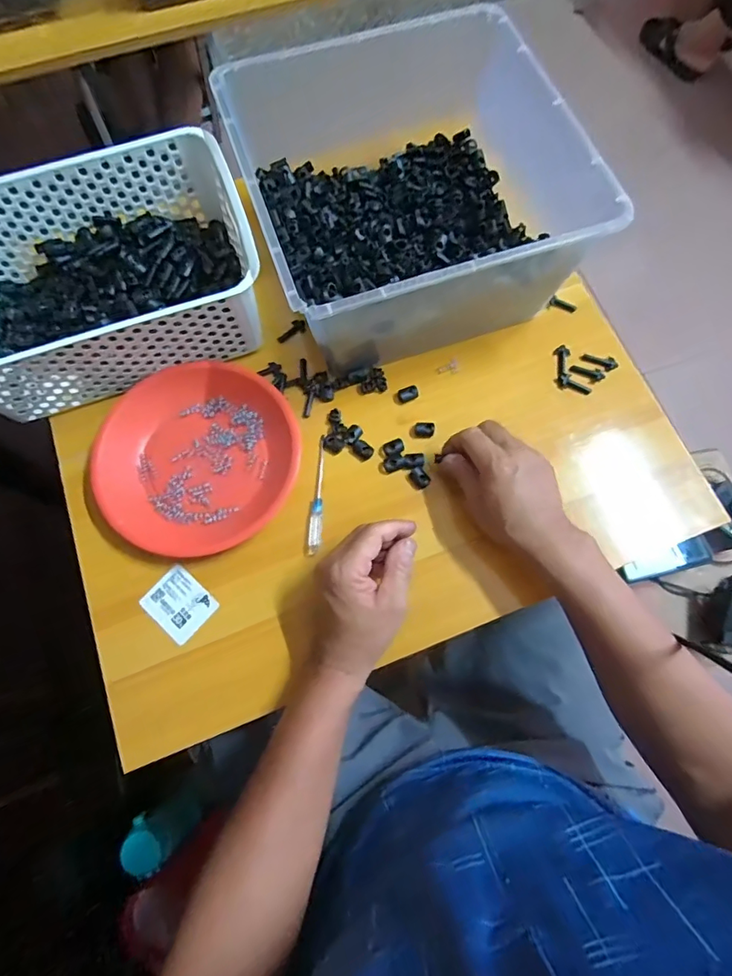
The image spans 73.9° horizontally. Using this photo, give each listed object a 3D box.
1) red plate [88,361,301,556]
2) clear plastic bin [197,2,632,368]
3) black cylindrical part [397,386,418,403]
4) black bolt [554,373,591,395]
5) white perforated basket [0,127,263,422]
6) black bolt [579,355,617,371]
[{"bbox_3d":[-0.167,-0.036,0.479,0.188,0.023,0.188,0,72,0],"label":"red plate"},{"bbox_3d":[0.037,-0.291,0.501,0.294,0.145,0.303,-18,73,-6],"label":"clear plastic bin"},{"bbox_3d":[0.044,-0.098,0.510,0.021,0.008,0.013,-20,73,-6],"label":"black cylindrical part"},{"bbox_3d":[0.219,-0.109,0.514,0.037,0.010,0.015,28,74,9],"label":"black bolt"},{"bbox_3d":[-0.268,-0.206,0.487,0.311,0.101,0.208,-21,73,-7],"label":"white perforated basket"},{"bbox_3d":[0.251,-0.137,0.524,0.036,0.009,0.012,29,74,9],"label":"black bolt"}]

